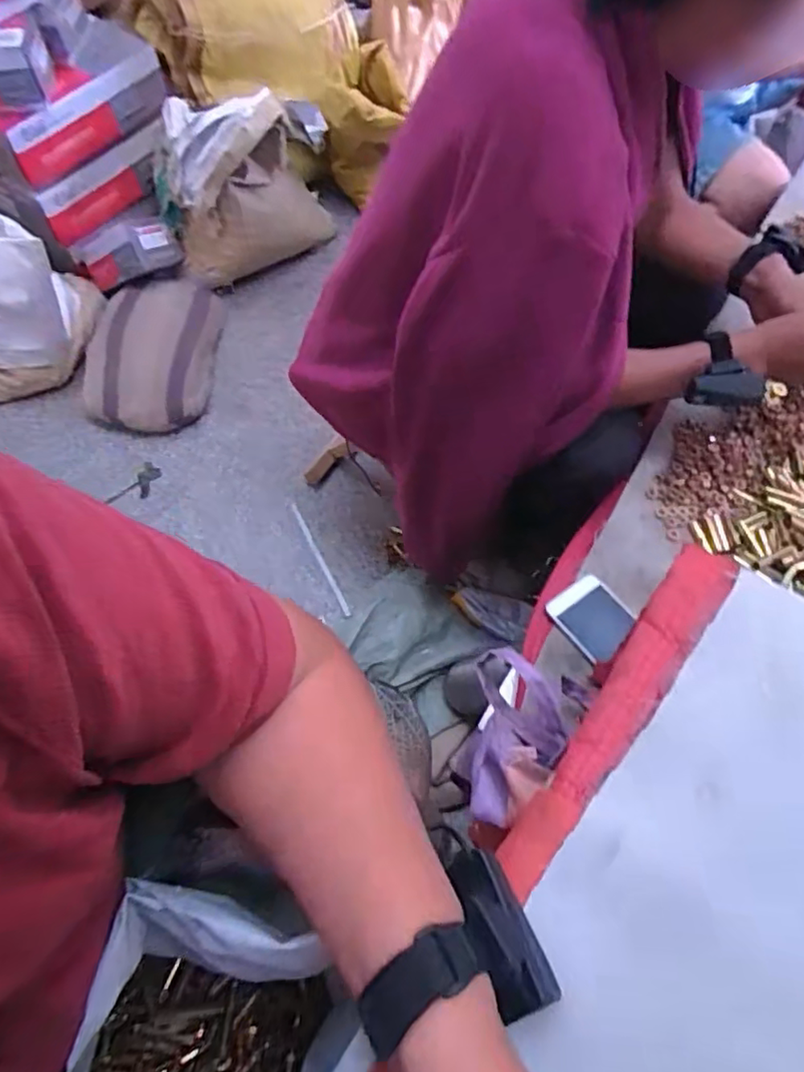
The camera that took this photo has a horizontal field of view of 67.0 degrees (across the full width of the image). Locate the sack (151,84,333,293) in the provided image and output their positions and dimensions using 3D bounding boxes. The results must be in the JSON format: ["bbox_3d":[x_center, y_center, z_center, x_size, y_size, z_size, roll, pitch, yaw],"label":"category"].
[{"bbox_3d":[-0.353,-0.808,1.390,0.381,0.364,0.223,-16,60,-9],"label":"sack"}]

